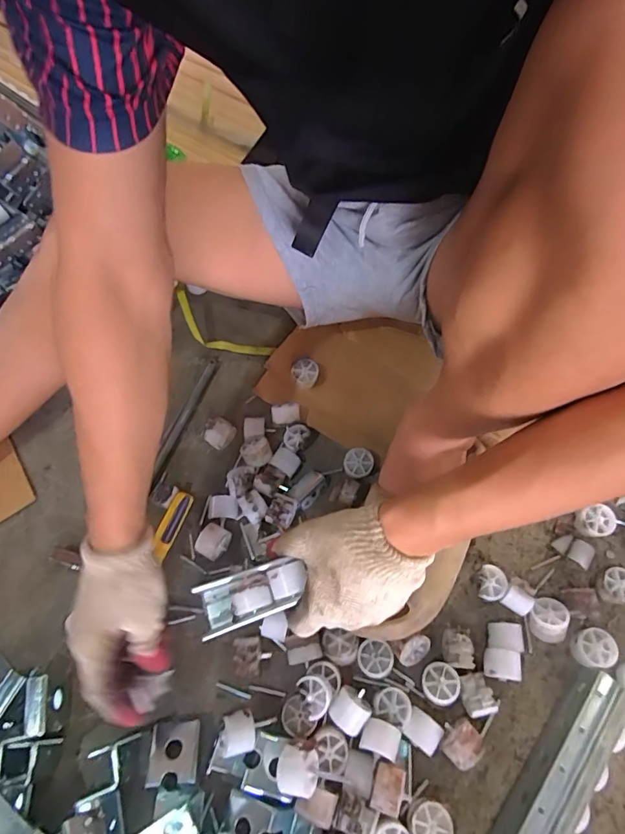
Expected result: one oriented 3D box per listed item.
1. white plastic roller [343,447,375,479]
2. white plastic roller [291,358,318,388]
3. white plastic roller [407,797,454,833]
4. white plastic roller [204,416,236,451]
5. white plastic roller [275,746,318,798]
[{"bbox_3d":[0.055,0.057,0.558,0.037,0.021,0.037,-4,70,11],"label":"white plastic roller"},{"bbox_3d":[-0.010,-0.054,0.605,0.033,0.029,0.032,-2,62,4],"label":"white plastic roller"},{"bbox_3d":[0.101,0.354,0.403,0.035,0.025,0.034,-1,63,2],"label":"white plastic roller"},{"bbox_3d":[-0.116,0.022,0.581,0.027,0.040,0.034,32,68,17],"label":"white plastic roller"},{"bbox_3d":[-0.012,0.308,0.406,0.034,0.032,0.033,8,63,9],"label":"white plastic roller"}]

